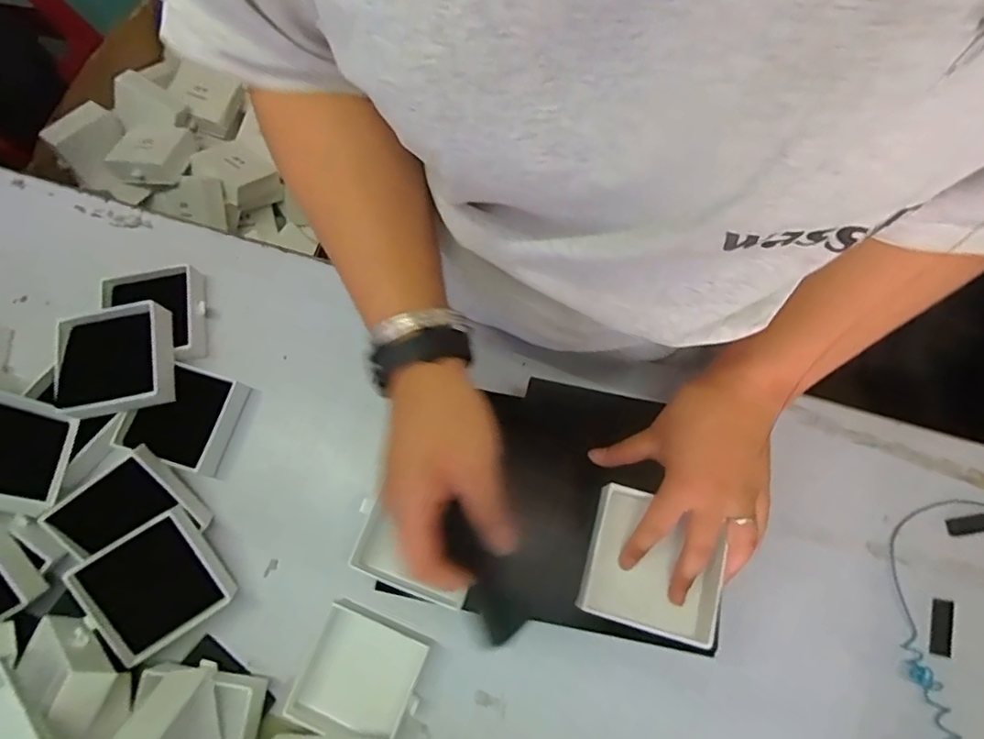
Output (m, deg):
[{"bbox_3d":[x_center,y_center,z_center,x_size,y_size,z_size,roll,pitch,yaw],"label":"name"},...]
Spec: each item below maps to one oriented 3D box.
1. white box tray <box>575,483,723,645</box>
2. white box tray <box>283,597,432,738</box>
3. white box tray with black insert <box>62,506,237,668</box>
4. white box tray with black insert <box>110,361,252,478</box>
[{"bbox_3d":[0.116,0.139,0.401,0.099,0.030,0.089,15,74,6],"label":"white box tray"},{"bbox_3d":[-0.105,0.241,0.446,0.092,0.029,0.087,19,76,8],"label":"white box tray"},{"bbox_3d":[-0.270,0.170,0.447,0.094,0.025,0.088,-32,103,-14],"label":"white box tray with black insert"},{"bbox_3d":[-0.282,0.041,0.513,0.084,0.042,0.087,16,75,7],"label":"white box tray with black insert"}]

